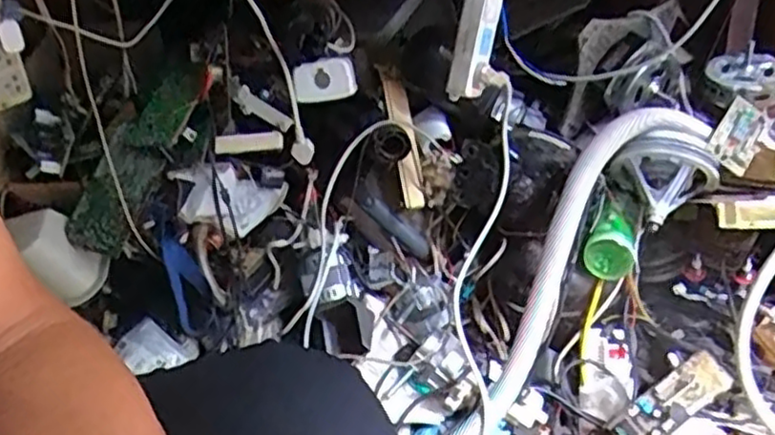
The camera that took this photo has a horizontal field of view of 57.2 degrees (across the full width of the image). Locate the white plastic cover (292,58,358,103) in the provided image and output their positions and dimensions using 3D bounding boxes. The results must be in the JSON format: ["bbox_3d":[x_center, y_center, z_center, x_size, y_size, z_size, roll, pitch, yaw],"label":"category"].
[{"bbox_3d":[-0.090,-0.194,1.006,0.086,0.057,0.021,-5,29,0],"label":"white plastic cover"}]

